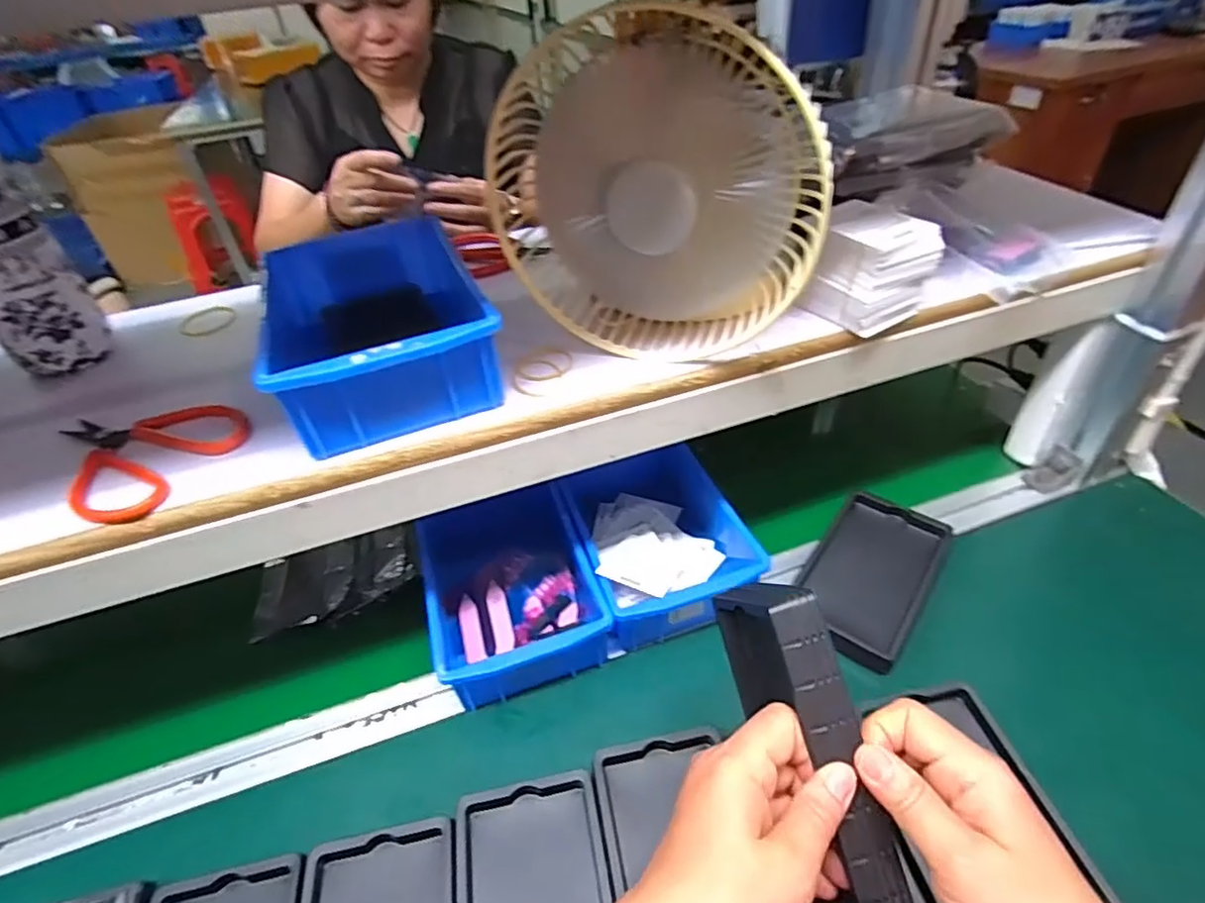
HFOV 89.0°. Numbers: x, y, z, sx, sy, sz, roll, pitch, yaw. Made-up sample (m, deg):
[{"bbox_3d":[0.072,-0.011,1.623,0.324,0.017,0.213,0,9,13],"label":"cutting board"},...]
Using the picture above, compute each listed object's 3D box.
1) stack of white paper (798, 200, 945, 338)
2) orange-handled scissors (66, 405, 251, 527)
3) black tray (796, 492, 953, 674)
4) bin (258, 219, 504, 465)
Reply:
[{"bbox_3d":[0.184,-0.126,0.427,0.070,0.066,0.058,-22,42,-18],"label":"stack of white paper"},{"bbox_3d":[-0.276,-0.006,0.383,0.096,0.015,0.116,-26,44,-22],"label":"orange-handled scissors"},{"bbox_3d":[0.233,0.104,0.535,0.092,0.024,0.167,24,48,31],"label":"black tray"},{"bbox_3d":[-0.152,-0.086,0.419,0.126,0.063,0.203,-17,41,-13],"label":"bin"}]

